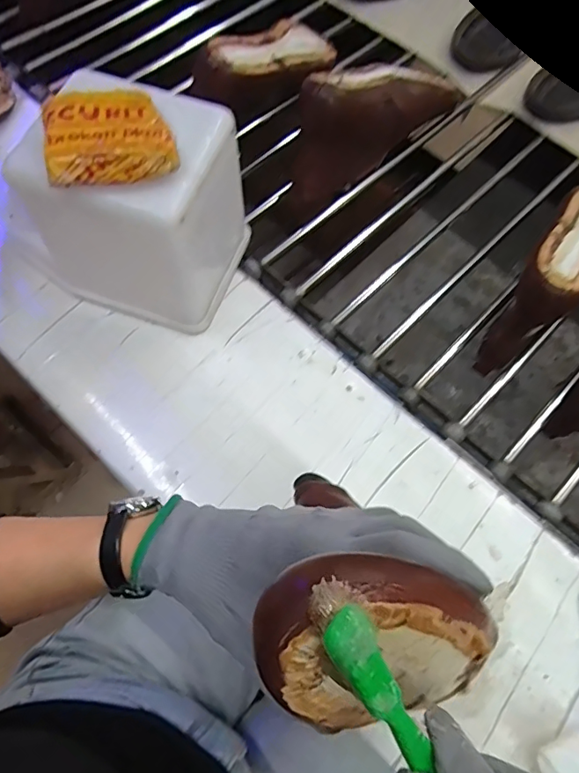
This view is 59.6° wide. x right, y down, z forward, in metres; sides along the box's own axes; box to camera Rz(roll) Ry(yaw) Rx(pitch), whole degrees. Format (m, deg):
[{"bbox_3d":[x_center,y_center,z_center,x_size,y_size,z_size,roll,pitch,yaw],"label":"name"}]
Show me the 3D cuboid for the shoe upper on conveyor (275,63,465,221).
[{"bbox_3d":[0.095,-0.338,0.628,0.299,0.121,0.083,-41,73,-17],"label":"shoe upper on conveyor"}]

